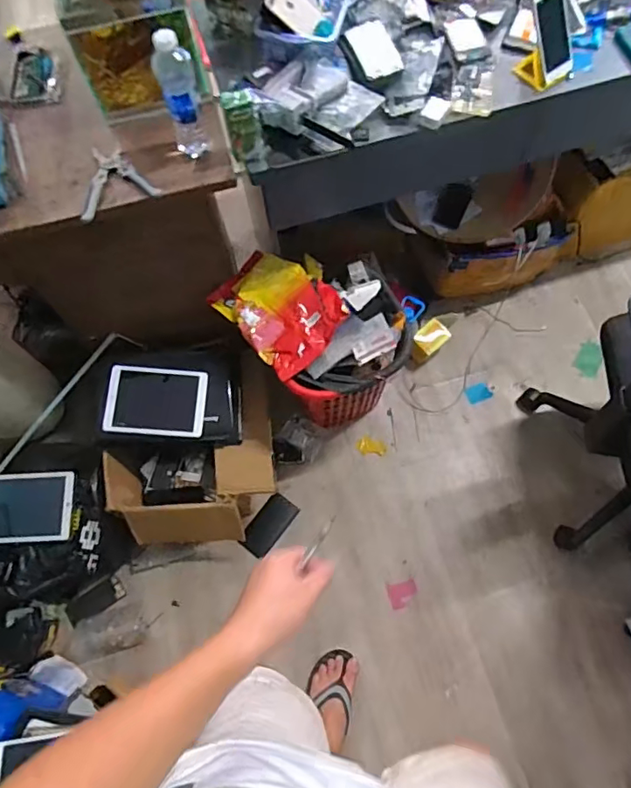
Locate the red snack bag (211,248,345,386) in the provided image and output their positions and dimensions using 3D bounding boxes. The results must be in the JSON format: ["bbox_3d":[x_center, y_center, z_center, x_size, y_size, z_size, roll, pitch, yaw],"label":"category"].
[{"bbox_3d":[-0.078,-0.198,1.234,0.285,0.072,0.230,40,75,17],"label":"red snack bag"}]

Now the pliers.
[{"bbox_3d":[-0.364,-0.394,0.968,0.140,0.017,0.148,-18,68,-4],"label":"pliers"}]

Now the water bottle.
[{"bbox_3d":[-0.226,-0.499,0.897,0.065,0.191,0.059,-18,68,-4],"label":"water bottle"}]

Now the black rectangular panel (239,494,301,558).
[{"bbox_3d":[-0.124,0.351,1.421,0.085,0.014,0.173,29,54,14],"label":"black rectangular panel"}]

